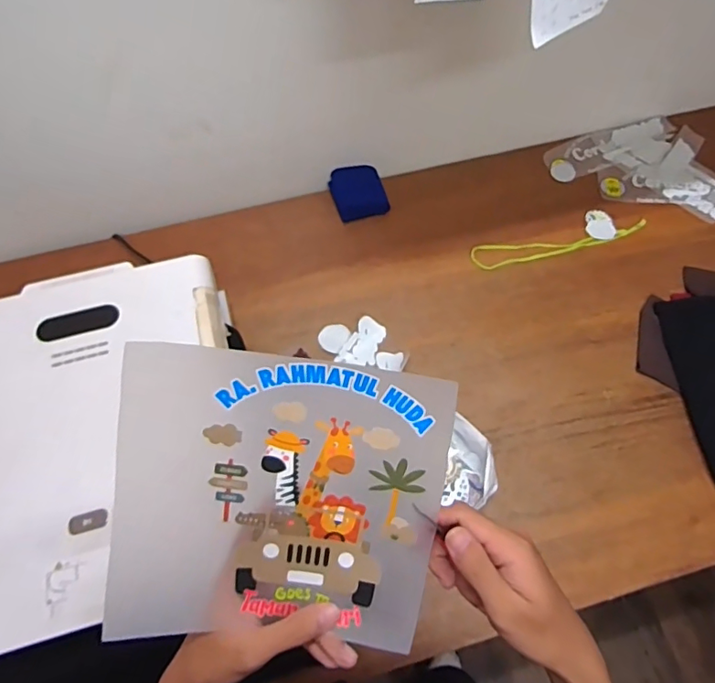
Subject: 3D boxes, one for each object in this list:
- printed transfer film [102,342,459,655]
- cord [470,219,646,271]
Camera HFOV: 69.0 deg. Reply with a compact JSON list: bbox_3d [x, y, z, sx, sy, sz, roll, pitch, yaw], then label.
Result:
[{"bbox_3d":[-0.050,0.105,0.338,0.204,0.025,0.187,8,102,-4],"label":"printed transfer film"},{"bbox_3d":[0.421,-0.198,1.076,0.375,0.008,0.062,-9,56,-3],"label":"cord"}]

